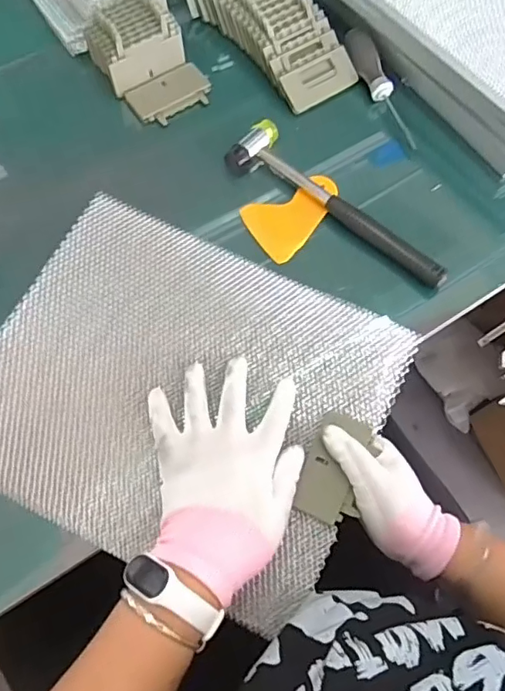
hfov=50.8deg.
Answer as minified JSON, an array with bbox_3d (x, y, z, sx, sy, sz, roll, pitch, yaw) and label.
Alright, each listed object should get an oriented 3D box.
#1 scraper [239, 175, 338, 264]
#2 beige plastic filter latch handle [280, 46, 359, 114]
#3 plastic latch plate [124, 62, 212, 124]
[{"bbox_3d":[0.046,-0.129,0.526,0.100,0.007,0.067,-31,73,-12],"label":"scraper"},{"bbox_3d":[0.073,-0.287,0.574,0.085,0.007,0.043,-32,93,-13],"label":"beige plastic filter latch handle"},{"bbox_3d":[-0.086,-0.268,0.574,0.084,0.019,0.053,-33,73,-12],"label":"plastic latch plate"}]

